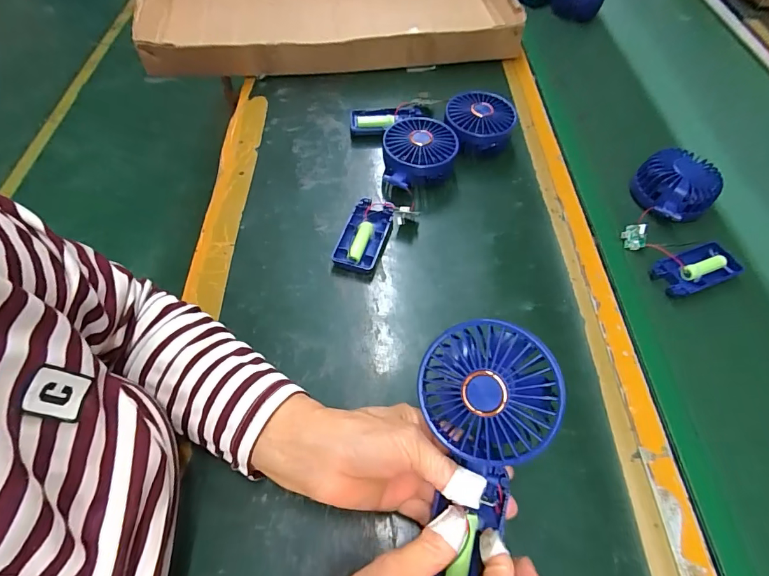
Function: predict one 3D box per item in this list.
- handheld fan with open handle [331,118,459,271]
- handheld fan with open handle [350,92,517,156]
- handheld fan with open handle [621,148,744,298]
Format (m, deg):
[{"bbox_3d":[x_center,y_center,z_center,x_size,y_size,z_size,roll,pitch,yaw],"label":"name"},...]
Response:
[{"bbox_3d":[0.017,-0.107,0.458,0.084,0.047,0.215,19,58,9],"label":"handheld fan with open handle"},{"bbox_3d":[0.057,-0.210,0.523,0.204,0.051,0.102,11,57,5],"label":"handheld fan with open handle"},{"bbox_3d":[0.326,-0.076,0.453,0.107,0.045,0.178,11,57,4],"label":"handheld fan with open handle"}]

